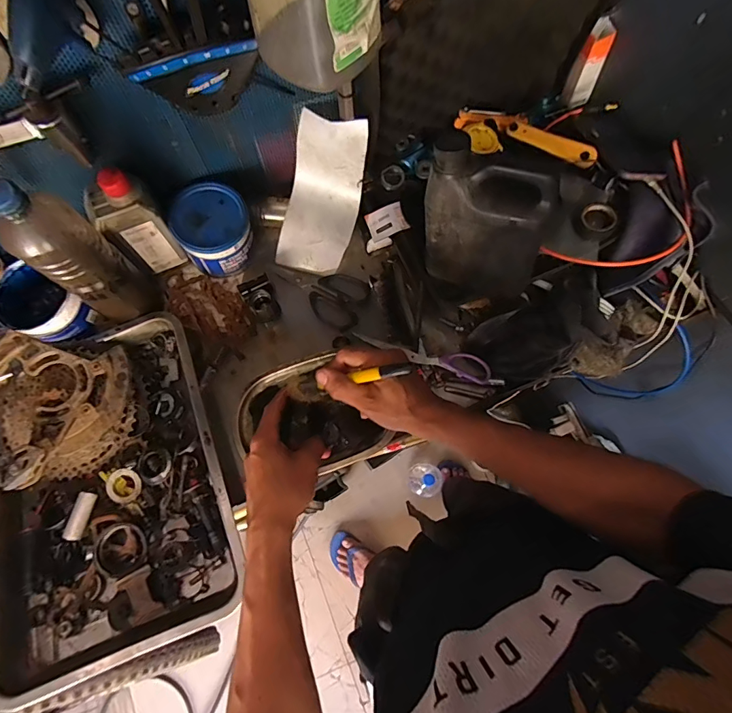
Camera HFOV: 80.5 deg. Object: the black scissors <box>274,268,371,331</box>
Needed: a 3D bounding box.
[{"bbox_3d":[-0.072,-0.098,0.660,0.147,0.015,0.082,21,75,6],"label":"black scissors"}]

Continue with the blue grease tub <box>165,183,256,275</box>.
[{"bbox_3d":[-0.214,-0.179,0.621,0.099,0.080,0.100,0,73,0],"label":"blue grease tub"}]

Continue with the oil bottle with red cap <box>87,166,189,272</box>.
[{"bbox_3d":[-0.298,-0.171,0.573,0.066,0.166,0.046,-34,76,-9],"label":"oil bottle with red cap"}]

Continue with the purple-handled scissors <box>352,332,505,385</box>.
[{"bbox_3d":[0.090,-0.001,0.612,0.211,0.025,0.037,18,74,6],"label":"purple-handled scissors"}]

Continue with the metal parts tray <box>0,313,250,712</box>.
[{"bbox_3d":[-0.327,0.155,0.531,0.295,0.069,0.394,-22,75,-6],"label":"metal parts tray"}]

